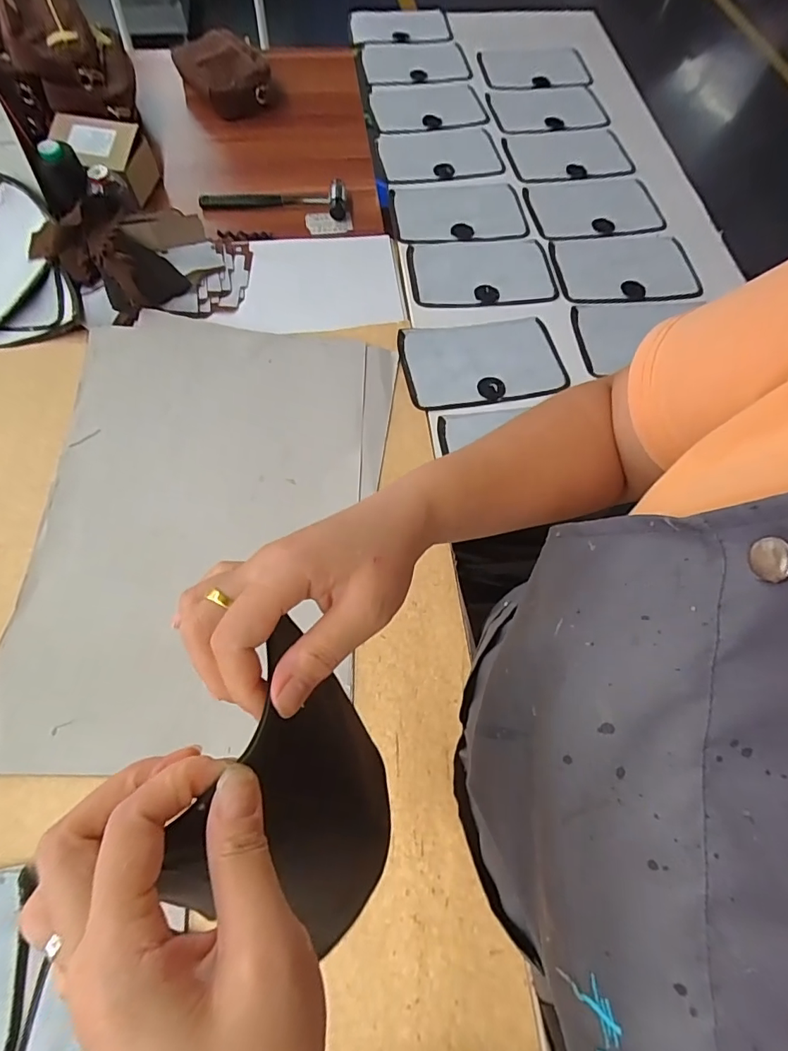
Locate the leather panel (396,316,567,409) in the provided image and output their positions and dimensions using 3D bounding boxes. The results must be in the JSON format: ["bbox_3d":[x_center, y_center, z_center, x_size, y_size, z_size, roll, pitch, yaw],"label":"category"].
[{"bbox_3d":[0.124,-0.234,0.686,0.221,0.009,0.140,-7,67,-7],"label":"leather panel"}]

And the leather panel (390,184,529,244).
[{"bbox_3d":[0.107,-0.524,0.811,0.214,0.010,0.132,-5,65,-5],"label":"leather panel"}]

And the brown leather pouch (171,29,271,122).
[{"bbox_3d":[-0.319,-0.857,0.919,0.151,0.075,0.167,-20,69,-12],"label":"brown leather pouch"}]

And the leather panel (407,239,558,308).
[{"bbox_3d":[0.136,-0.402,0.764,0.222,0.010,0.140,-3,66,-5],"label":"leather panel"}]

